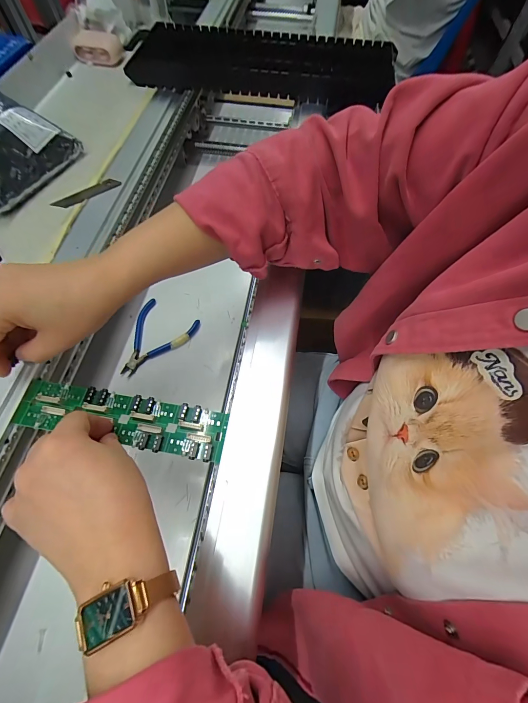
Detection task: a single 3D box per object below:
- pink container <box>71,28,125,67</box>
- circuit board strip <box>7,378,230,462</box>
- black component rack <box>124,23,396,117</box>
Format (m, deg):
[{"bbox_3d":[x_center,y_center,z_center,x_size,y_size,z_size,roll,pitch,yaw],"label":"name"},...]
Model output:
[{"bbox_3d":[-0.268,-0.492,0.508,0.077,0.030,0.040,13,64,4],"label":"pink container"},{"bbox_3d":[-0.124,0.057,0.274,0.182,0.006,0.043,10,64,4],"label":"circuit board strip"},{"bbox_3d":[0.002,-0.457,0.496,0.397,0.041,0.151,3,63,0],"label":"black component rack"}]

